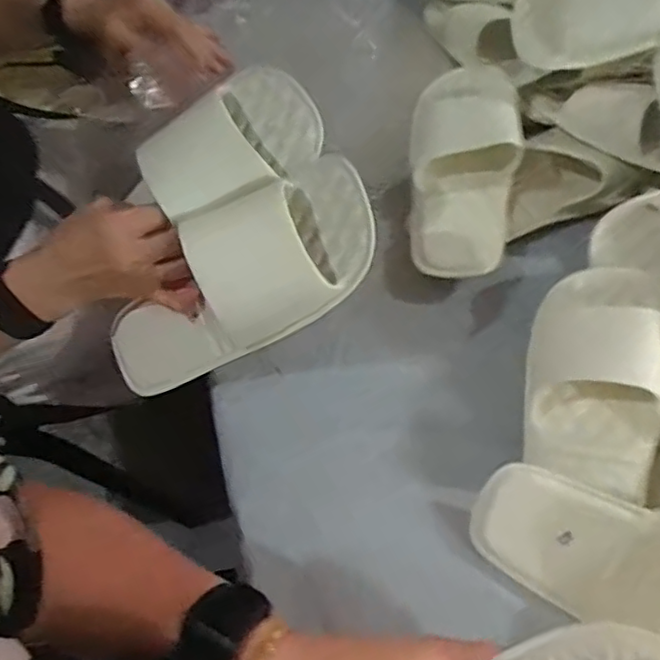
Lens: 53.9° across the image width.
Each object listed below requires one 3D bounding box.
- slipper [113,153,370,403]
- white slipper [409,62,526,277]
[{"bbox_3d":[-0.085,-0.032,0.515,0.265,0.070,0.101,-34,56,22],"label":"slipper"},{"bbox_3d":[0.130,-0.160,0.632,0.100,0.052,0.237,7,73,8],"label":"white slipper"}]

